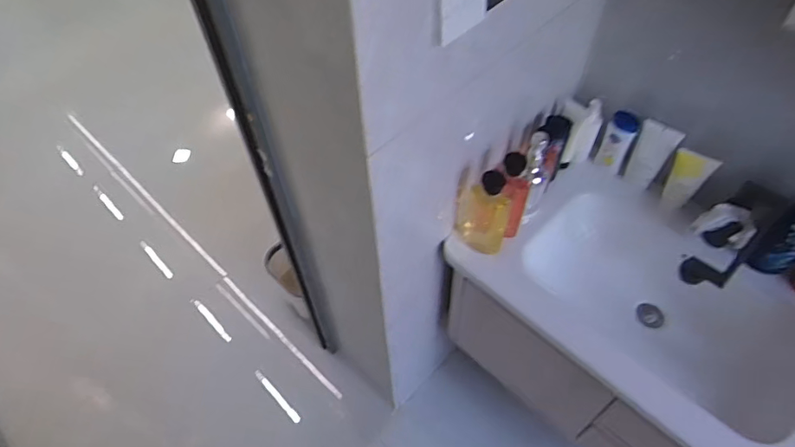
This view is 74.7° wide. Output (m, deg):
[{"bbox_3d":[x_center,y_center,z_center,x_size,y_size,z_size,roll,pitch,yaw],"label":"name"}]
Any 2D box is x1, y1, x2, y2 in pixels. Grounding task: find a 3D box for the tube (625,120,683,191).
[{"bbox_3d":[0.564,-0.154,1.167,0.031,0.173,0.083,-29,60,-17],"label":"tube"}]

